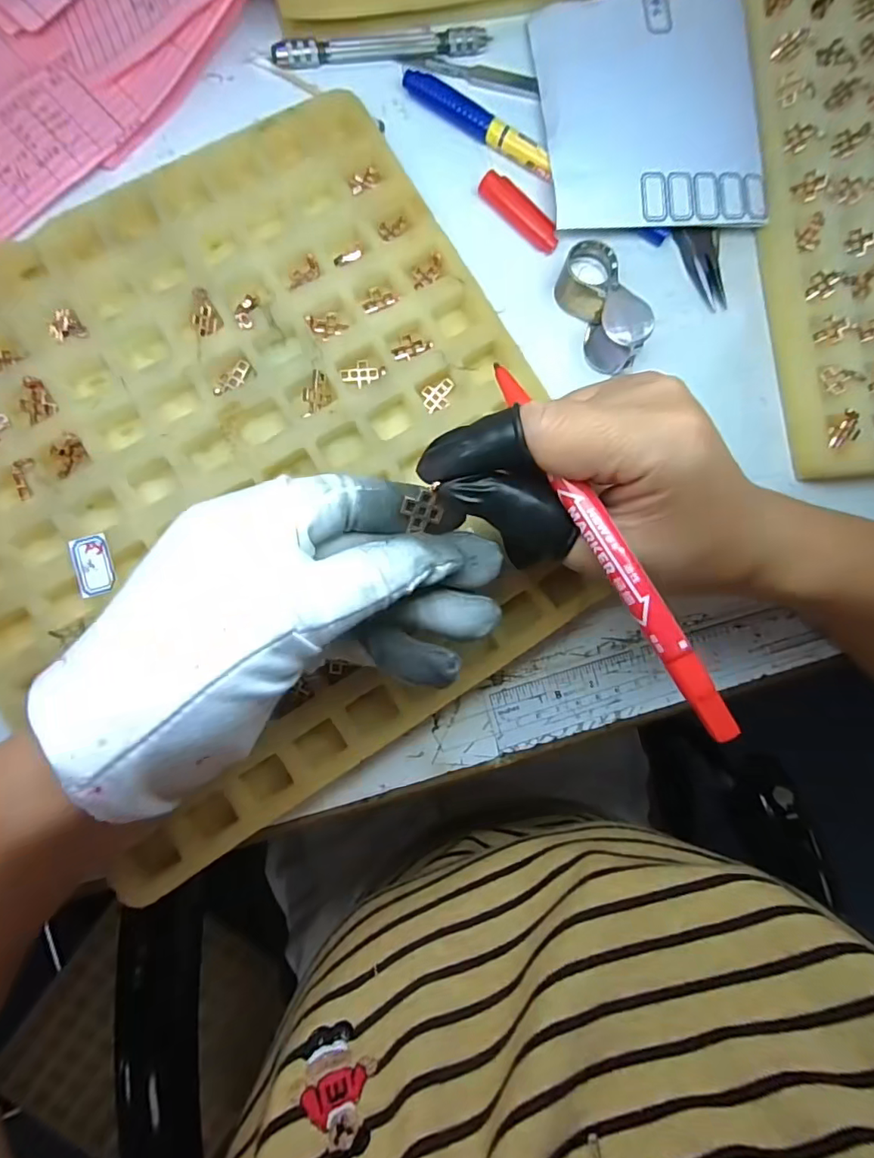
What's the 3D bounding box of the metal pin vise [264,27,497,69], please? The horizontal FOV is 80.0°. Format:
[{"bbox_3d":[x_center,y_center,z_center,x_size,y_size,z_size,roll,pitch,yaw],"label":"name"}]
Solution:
[{"bbox_3d":[-0.026,-0.257,0.251,0.104,0.006,0.012,-11,86,-7],"label":"metal pin vise"}]

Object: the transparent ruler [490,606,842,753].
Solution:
[{"bbox_3d":[0.106,0.046,0.246,0.163,0.008,0.030,-15,86,-6],"label":"transparent ruler"}]

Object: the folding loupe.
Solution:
[{"bbox_3d":[0.078,-0.126,0.245,0.026,0.027,0.058,-20,87,-7],"label":"folding loupe"}]

